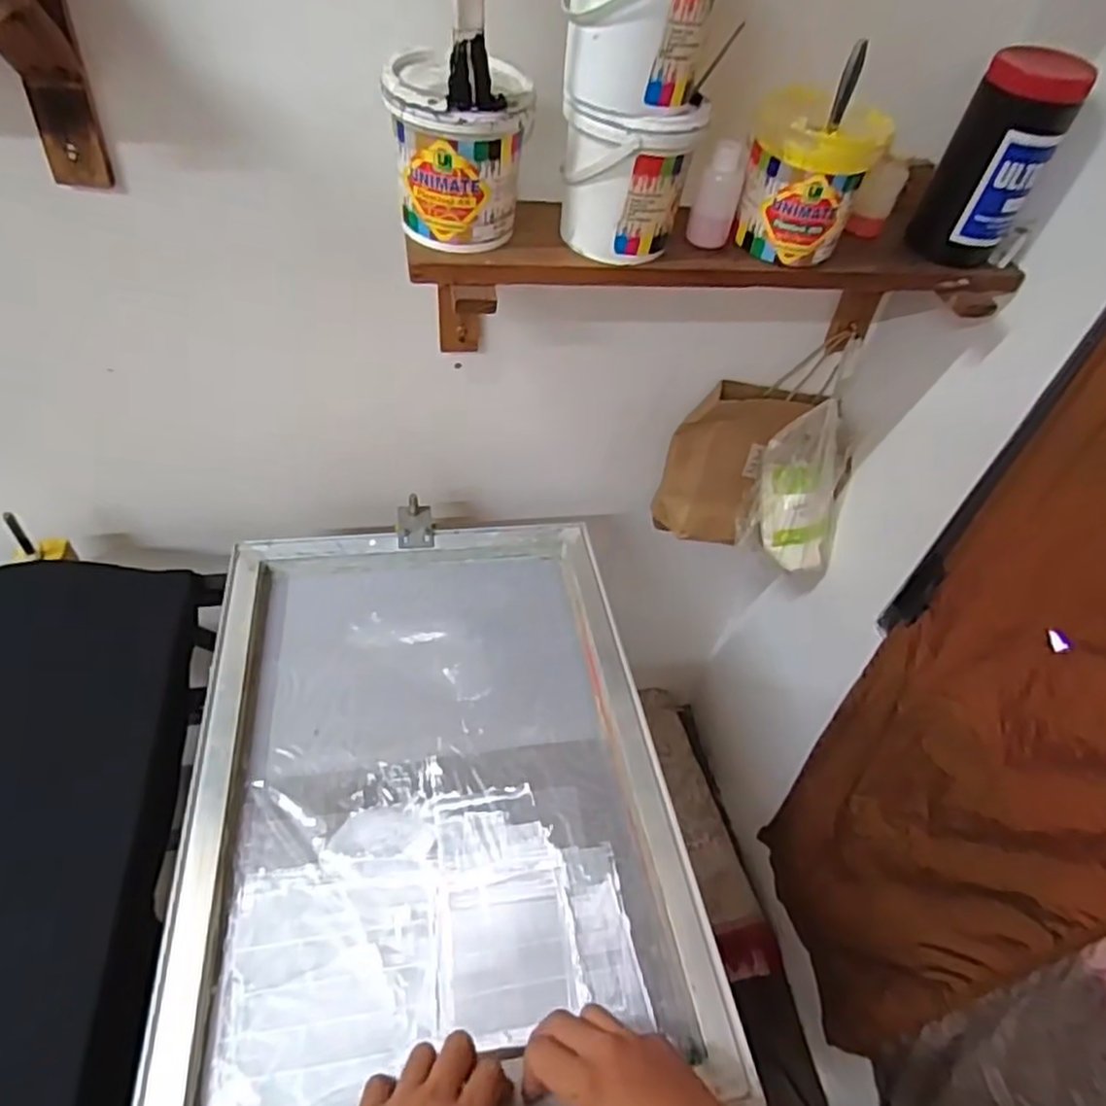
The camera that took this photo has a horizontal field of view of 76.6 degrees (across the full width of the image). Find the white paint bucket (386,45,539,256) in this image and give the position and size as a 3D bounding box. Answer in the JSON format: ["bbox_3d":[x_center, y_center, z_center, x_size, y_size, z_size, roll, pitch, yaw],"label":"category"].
[{"bbox_3d":[-0.082,-0.356,0.631,0.121,0.129,0.102,3,48,-3],"label":"white paint bucket"}]

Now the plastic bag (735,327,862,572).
[{"bbox_3d":[0.380,-0.136,1.045,0.152,0.361,0.051,6,27,-1],"label":"plastic bag"}]

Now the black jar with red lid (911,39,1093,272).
[{"bbox_3d":[0.436,-0.387,0.692,0.095,0.178,0.096,27,52,17],"label":"black jar with red lid"}]

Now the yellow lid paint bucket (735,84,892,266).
[{"bbox_3d":[0.244,-0.363,0.668,0.111,0.139,0.099,19,50,11],"label":"yellow lid paint bucket"}]

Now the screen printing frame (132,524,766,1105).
[{"bbox_3d":[-0.123,0.218,0.723,0.461,0.035,0.648,-4,47,-11],"label":"screen printing frame"}]

